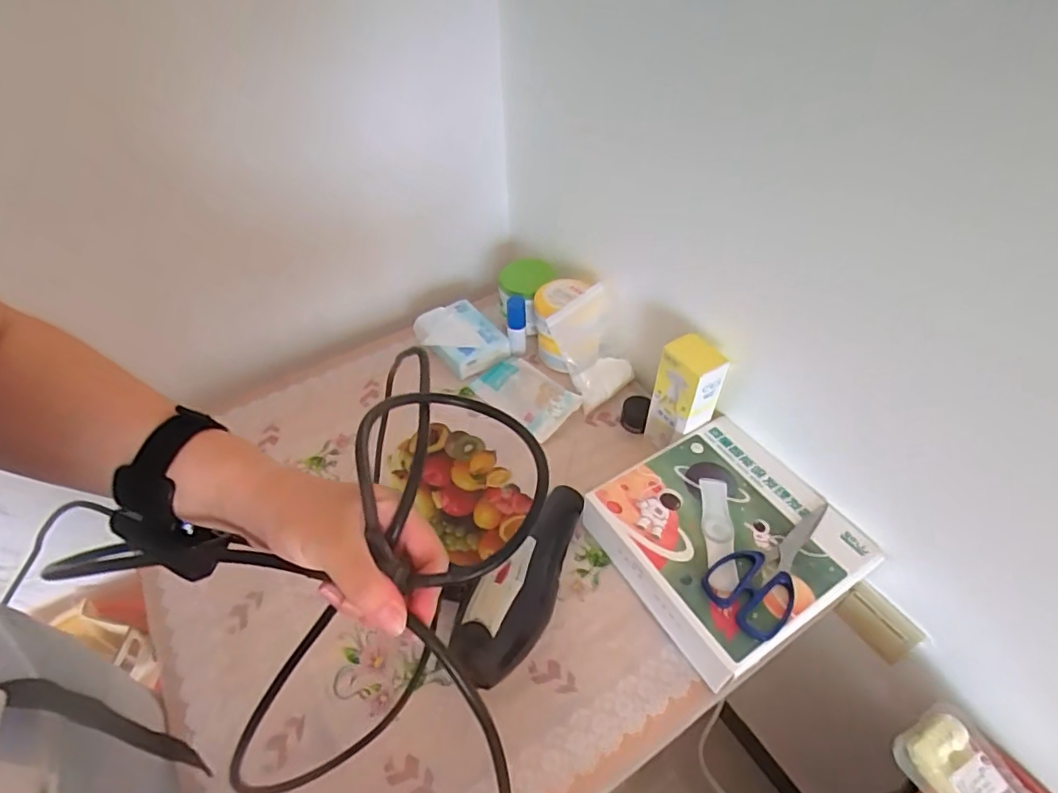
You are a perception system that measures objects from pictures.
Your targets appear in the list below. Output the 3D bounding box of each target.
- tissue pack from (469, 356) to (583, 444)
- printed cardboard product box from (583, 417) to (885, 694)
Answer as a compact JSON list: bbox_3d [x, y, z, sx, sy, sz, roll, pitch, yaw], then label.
[{"bbox_3d":[-0.006,-0.005,0.821,0.140,0.024,0.082,32,56,28],"label":"tissue pack"},{"bbox_3d":[0.217,0.160,0.634,0.236,0.073,0.232,-27,52,-20],"label":"printed cardboard product box"}]

